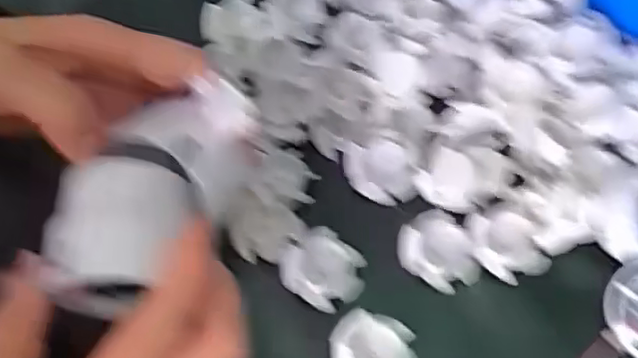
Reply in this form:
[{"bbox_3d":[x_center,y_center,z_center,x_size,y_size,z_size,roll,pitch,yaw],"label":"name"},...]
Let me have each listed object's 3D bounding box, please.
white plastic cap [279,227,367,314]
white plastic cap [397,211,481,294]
[{"bbox_3d":[0.002,0.050,0.355,0.045,0.018,0.040,40,69,16],"label":"white plastic cap"},{"bbox_3d":[0.066,0.041,0.362,0.039,0.010,0.046,-14,66,-10],"label":"white plastic cap"}]

